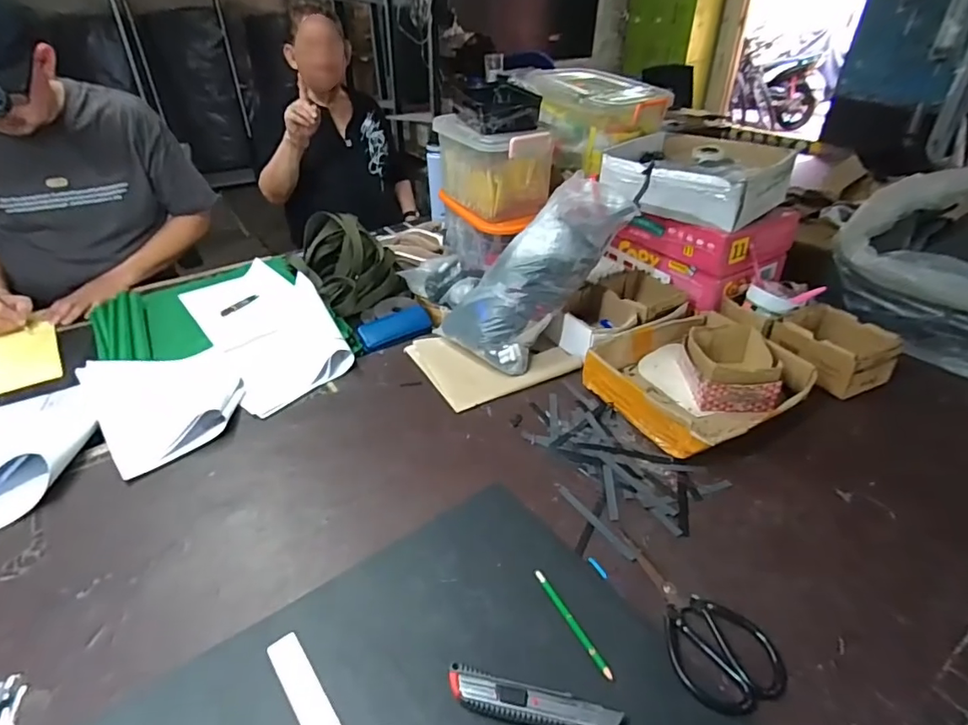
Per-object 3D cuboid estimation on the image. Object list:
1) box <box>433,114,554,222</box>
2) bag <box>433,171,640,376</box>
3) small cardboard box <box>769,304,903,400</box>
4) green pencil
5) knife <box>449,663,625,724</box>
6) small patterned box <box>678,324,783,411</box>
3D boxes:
[{"bbox_3d":[0.028,-0.440,1.179,0.181,0.179,0.249,-18,39,-23],"label":"box"},{"bbox_3d":[0.110,-0.173,0.981,0.421,0.112,0.171,-49,45,3],"label":"bag"},{"bbox_3d":[0.615,-0.030,0.935,0.130,0.085,0.181,-14,38,-18],"label":"small cardboard box"},{"bbox_3d":[0.096,0.283,0.576,0.010,0.005,0.136,-17,38,-21],"label":"green pencil"},{"bbox_3d":[0.045,0.327,0.500,0.162,0.013,0.036,8,36,12],"label":"knife"},{"bbox_3d":[0.422,0.003,0.904,0.140,0.079,0.159,2,35,3],"label":"small patterned box"}]

